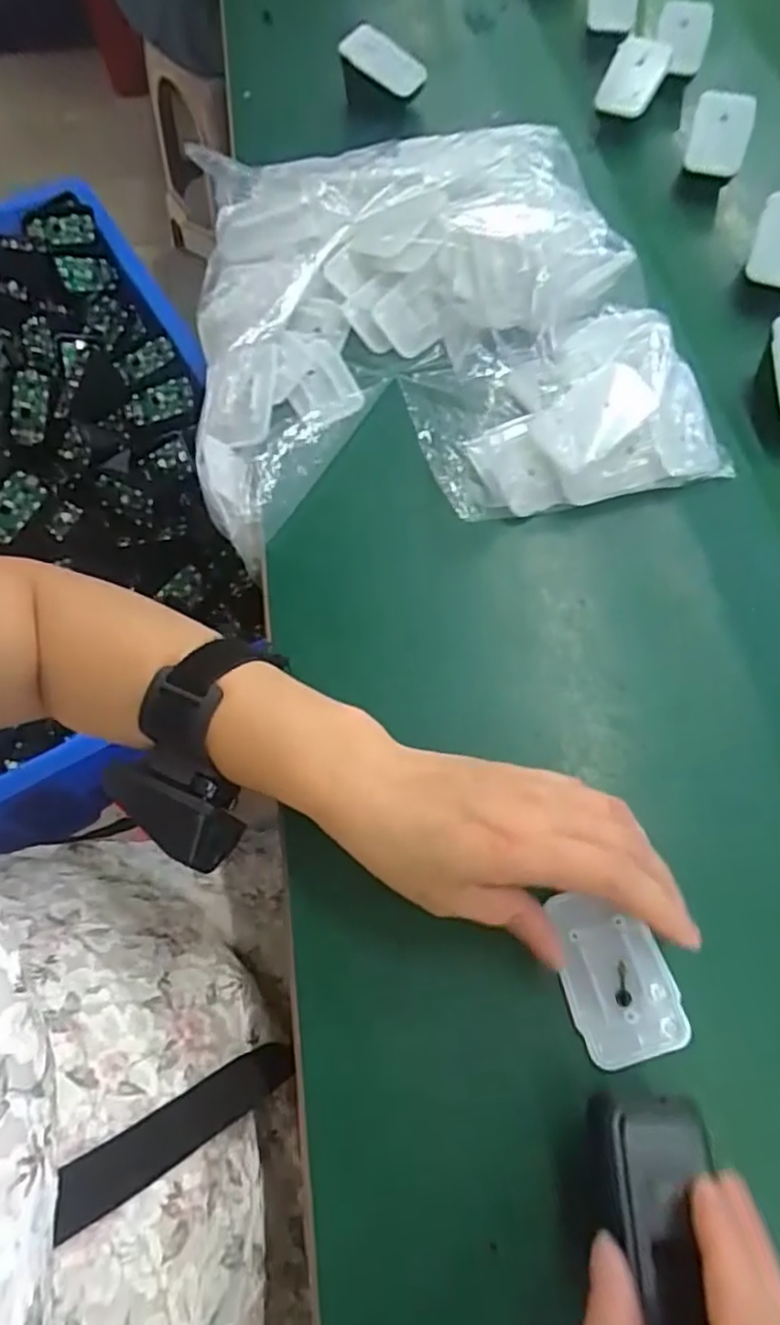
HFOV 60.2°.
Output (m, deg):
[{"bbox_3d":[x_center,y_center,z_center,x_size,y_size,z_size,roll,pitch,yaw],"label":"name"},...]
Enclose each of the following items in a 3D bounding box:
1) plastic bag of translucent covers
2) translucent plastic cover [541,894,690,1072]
[{"bbox_3d":[0.022,-0.223,0.435,0.290,0.084,0.295,-9,66,0],"label":"plastic bag of translucent covers"},{"bbox_3d":[0.096,0.135,0.291,0.043,0.009,0.067,-14,65,-6],"label":"translucent plastic cover"}]

